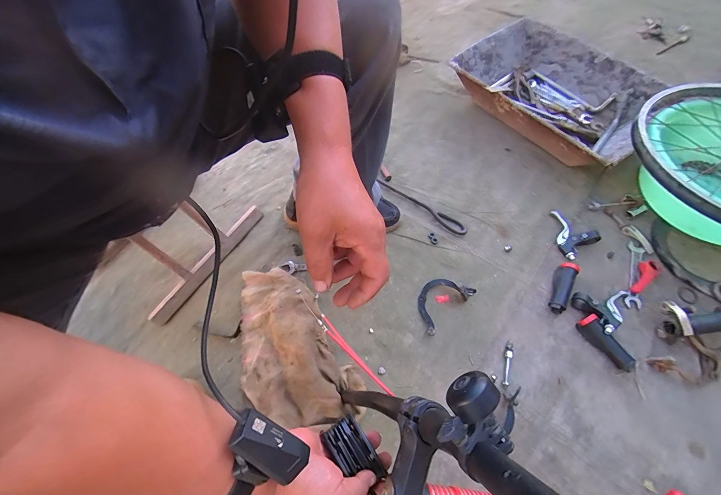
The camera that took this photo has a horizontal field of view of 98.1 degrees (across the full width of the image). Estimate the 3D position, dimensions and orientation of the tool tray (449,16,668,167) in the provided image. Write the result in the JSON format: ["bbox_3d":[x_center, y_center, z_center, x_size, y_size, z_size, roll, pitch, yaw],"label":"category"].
[{"bbox_3d":[0.499,-0.396,0.829,0.322,0.116,0.502,-30,63,-12],"label":"tool tray"}]

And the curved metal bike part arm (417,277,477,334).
[{"bbox_3d":[0.156,0.103,0.623,0.121,0.029,0.079,-39,65,-16],"label":"curved metal bike part arm"}]

